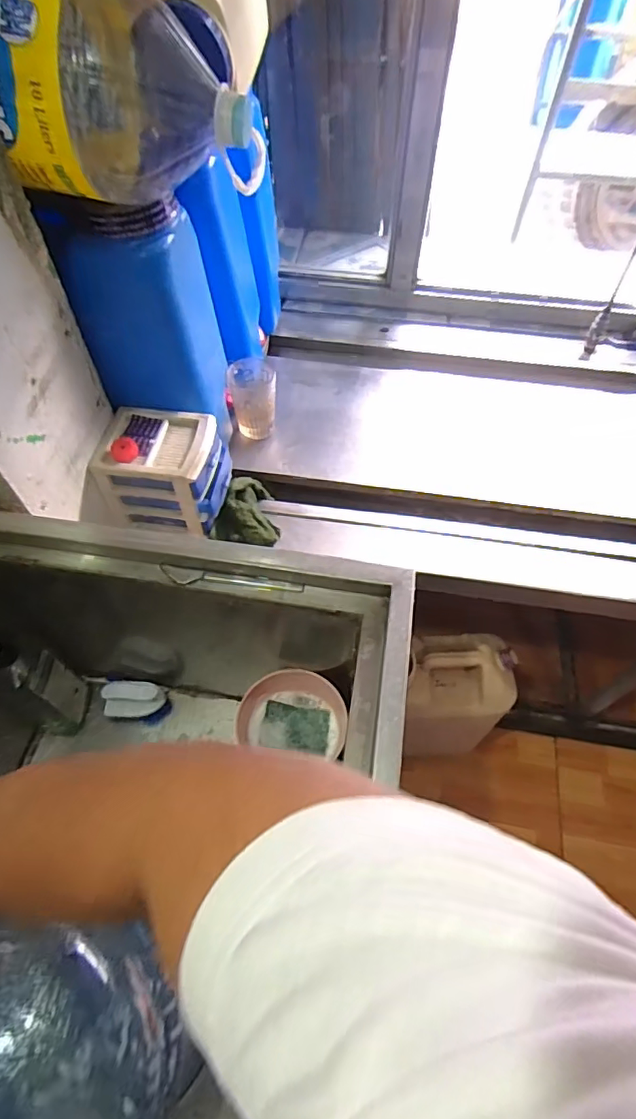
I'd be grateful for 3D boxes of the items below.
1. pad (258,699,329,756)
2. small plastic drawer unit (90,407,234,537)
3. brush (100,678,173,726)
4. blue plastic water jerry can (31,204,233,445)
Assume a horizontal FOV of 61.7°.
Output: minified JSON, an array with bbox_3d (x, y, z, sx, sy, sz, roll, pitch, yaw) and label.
[{"bbox_3d":[-0.032,0.242,0.765,0.095,0.014,0.062,9,58,6],"label":"pad"},{"bbox_3d":[-0.241,-0.143,0.870,0.178,0.137,0.144,9,58,5],"label":"small plastic drawer unit"},{"bbox_3d":[-0.303,0.237,0.891,0.102,0.062,0.062,7,58,4],"label":"brush"},{"bbox_3d":[-0.244,-0.342,0.815,0.163,0.302,0.155,1,57,1],"label":"blue plastic water jerry can"}]

